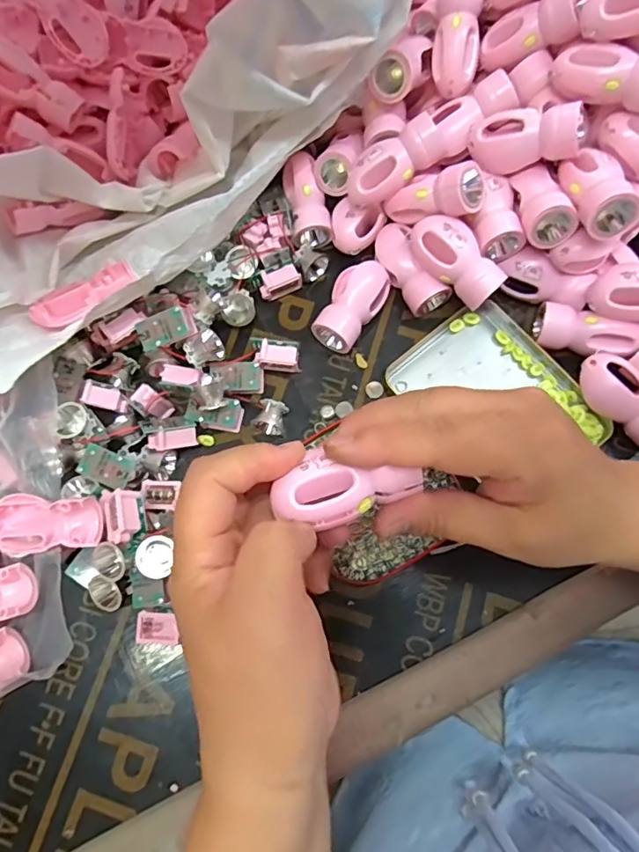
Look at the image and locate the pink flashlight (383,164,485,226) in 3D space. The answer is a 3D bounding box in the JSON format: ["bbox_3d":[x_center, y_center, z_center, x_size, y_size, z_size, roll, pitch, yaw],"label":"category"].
[{"bbox_3d":[0.072,-0.149,0.347,0.068,0.025,0.028,4,69,43],"label":"pink flashlight"}]

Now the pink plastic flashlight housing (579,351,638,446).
[{"bbox_3d":[0.196,-0.016,0.340,0.033,0.029,0.068,-36,77,-9],"label":"pink plastic flashlight housing"}]

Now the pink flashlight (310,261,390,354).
[{"bbox_3d":[0.022,-0.083,0.364,0.033,0.030,0.064,31,77,9],"label":"pink flashlight"}]

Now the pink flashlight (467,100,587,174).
[{"bbox_3d":[0.130,-0.180,0.330,0.068,0.025,0.027,8,71,38],"label":"pink flashlight"}]

